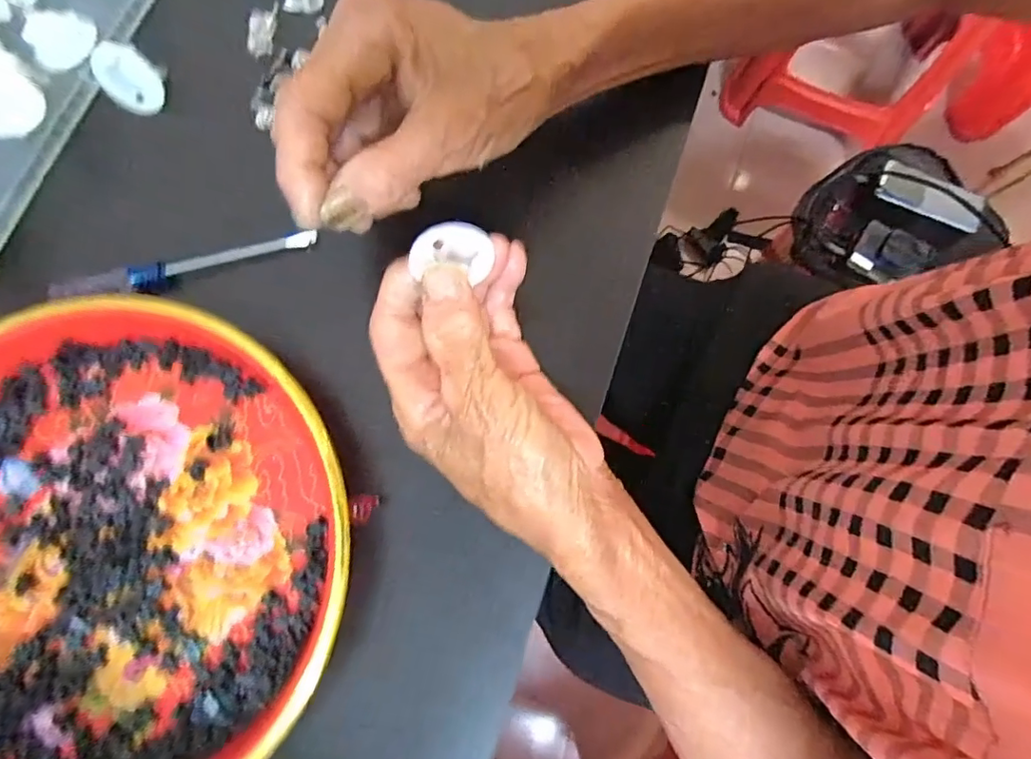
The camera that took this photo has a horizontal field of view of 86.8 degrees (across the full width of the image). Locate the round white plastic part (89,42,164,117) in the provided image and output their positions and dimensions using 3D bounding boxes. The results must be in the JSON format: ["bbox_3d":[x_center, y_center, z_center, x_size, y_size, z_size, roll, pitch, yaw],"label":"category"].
[{"bbox_3d":[-0.202,-0.157,0.285,0.031,0.033,0.008,-30,42,21],"label":"round white plastic part"}]

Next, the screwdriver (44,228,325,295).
[{"bbox_3d":[-0.163,-0.057,0.273,0.123,0.019,0.014,-17,80,-3],"label":"screwdriver"}]

